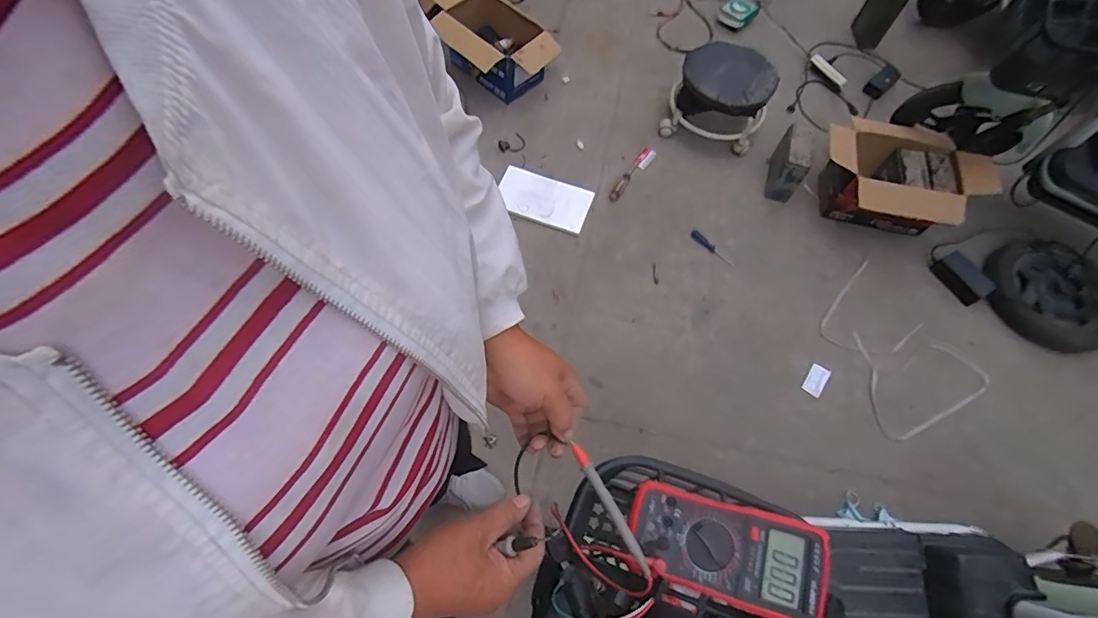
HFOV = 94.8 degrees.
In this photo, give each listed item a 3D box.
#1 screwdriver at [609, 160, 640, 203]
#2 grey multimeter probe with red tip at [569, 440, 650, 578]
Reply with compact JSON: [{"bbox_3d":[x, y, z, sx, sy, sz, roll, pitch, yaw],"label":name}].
[{"bbox_3d":[0.260,-0.438,1.681,0.033,0.030,0.201,28,65,10],"label":"screwdriver"},{"bbox_3d":[0.056,0.181,0.459,0.010,0.011,0.133,-29,85,-16],"label":"grey multimeter probe with red tip"}]

